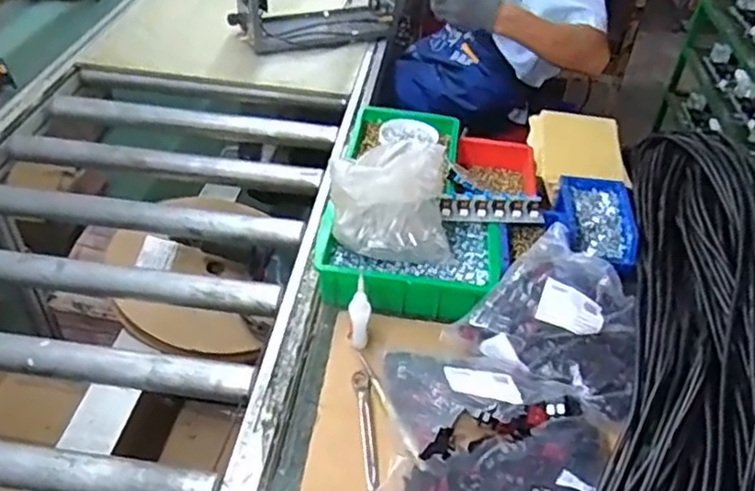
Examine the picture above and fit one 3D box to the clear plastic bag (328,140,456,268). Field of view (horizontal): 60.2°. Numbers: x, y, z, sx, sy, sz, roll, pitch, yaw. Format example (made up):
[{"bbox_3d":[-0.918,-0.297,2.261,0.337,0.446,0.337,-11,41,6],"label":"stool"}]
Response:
[{"bbox_3d":[0.021,-0.062,0.911,0.167,0.124,0.150,5,41,2],"label":"clear plastic bag"}]

